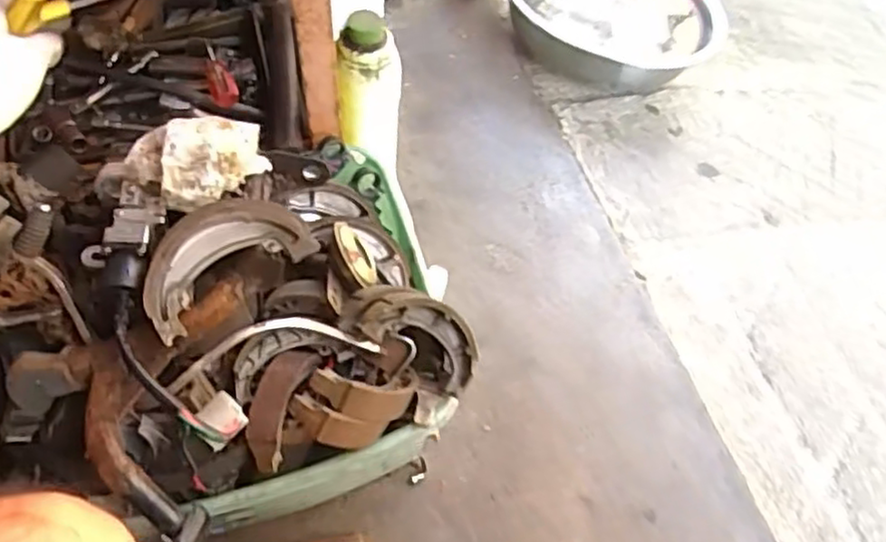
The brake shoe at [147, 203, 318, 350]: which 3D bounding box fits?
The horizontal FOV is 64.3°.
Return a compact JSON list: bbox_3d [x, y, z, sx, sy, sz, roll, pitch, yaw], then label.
[{"bbox_3d":[-0.157,-0.012,0.494,0.119,0.029,0.071,-31,93,-17],"label":"brake shoe"}]

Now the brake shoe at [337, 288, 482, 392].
[{"bbox_3d":[-0.022,0.050,0.577,0.115,0.046,0.062,36,86,-24],"label":"brake shoe"}]

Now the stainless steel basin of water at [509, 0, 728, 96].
[{"bbox_3d":[0.248,-0.407,1.109,0.354,0.080,0.282,39,61,21],"label":"stainless steel basin of water"}]

